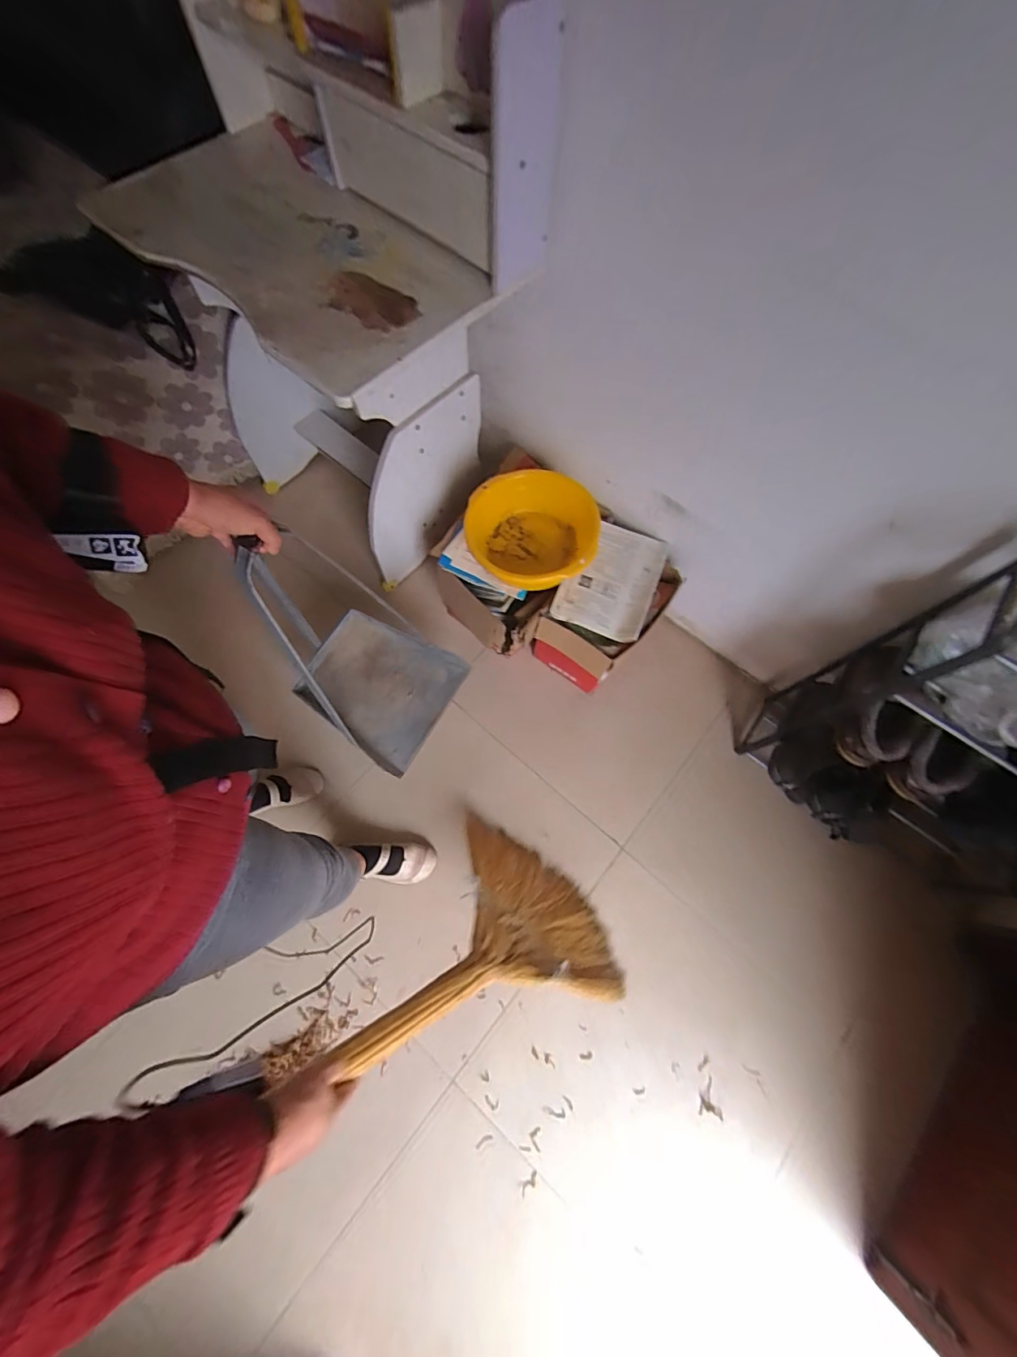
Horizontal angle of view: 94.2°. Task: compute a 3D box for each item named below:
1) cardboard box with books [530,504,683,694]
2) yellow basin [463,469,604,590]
[{"bbox_3d":[0.248,-0.174,1.243,0.252,0.273,0.381,33,71,11],"label":"cardboard box with books"},{"bbox_3d":[0.063,-0.348,1.114,0.264,0.113,0.327,-28,71,-11],"label":"yellow basin"}]

